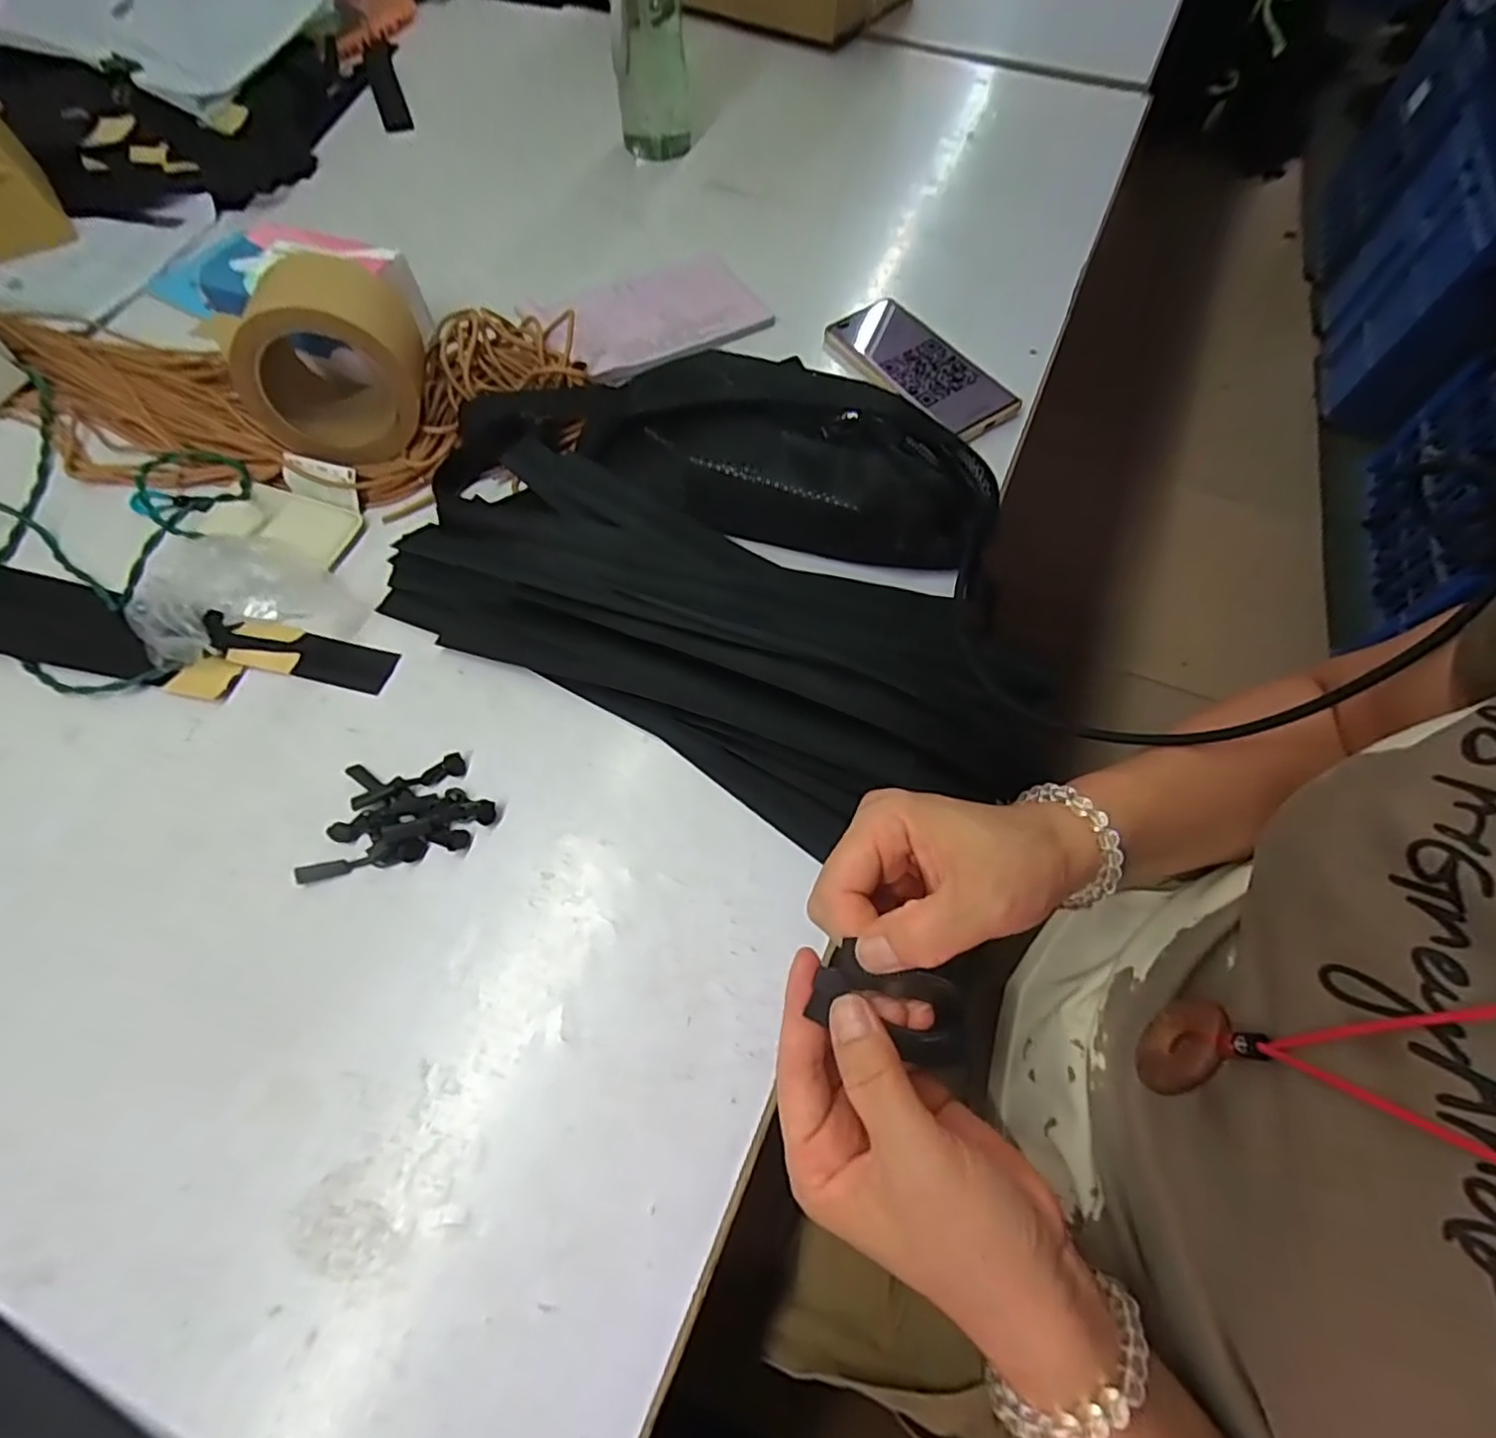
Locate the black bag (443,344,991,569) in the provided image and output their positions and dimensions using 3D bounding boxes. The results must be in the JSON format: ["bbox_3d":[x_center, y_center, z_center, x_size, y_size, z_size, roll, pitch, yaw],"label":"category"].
[{"bbox_3d":[-0.018,-0.204,0.445,0.389,0.074,0.128,12,64,4],"label":"black bag"}]

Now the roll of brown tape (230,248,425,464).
[{"bbox_3d":[-0.278,-0.241,0.445,0.104,0.108,0.087,-8,64,-6],"label":"roll of brown tape"}]

